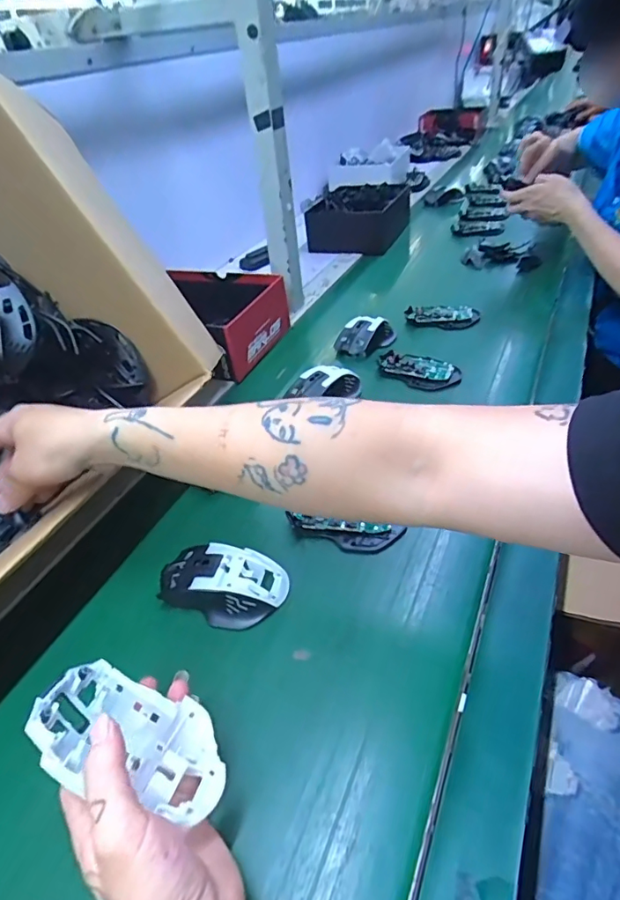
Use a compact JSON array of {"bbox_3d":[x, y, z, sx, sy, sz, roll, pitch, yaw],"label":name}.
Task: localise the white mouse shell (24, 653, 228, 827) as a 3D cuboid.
[{"bbox_3d":[-0.107,0.177,0.298,0.115,0.028,0.063,27,30,-3],"label":"white mouse shell"}]

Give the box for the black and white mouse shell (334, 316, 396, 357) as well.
[{"bbox_3d":[0.081,-0.179,0.761,0.070,0.033,0.085,20,47,24],"label":"black and white mouse shell"}]

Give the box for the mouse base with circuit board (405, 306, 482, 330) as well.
[{"bbox_3d":[0.214,-0.217,0.807,0.112,0.016,0.057,8,43,12],"label":"mouse base with circuit board"}]

